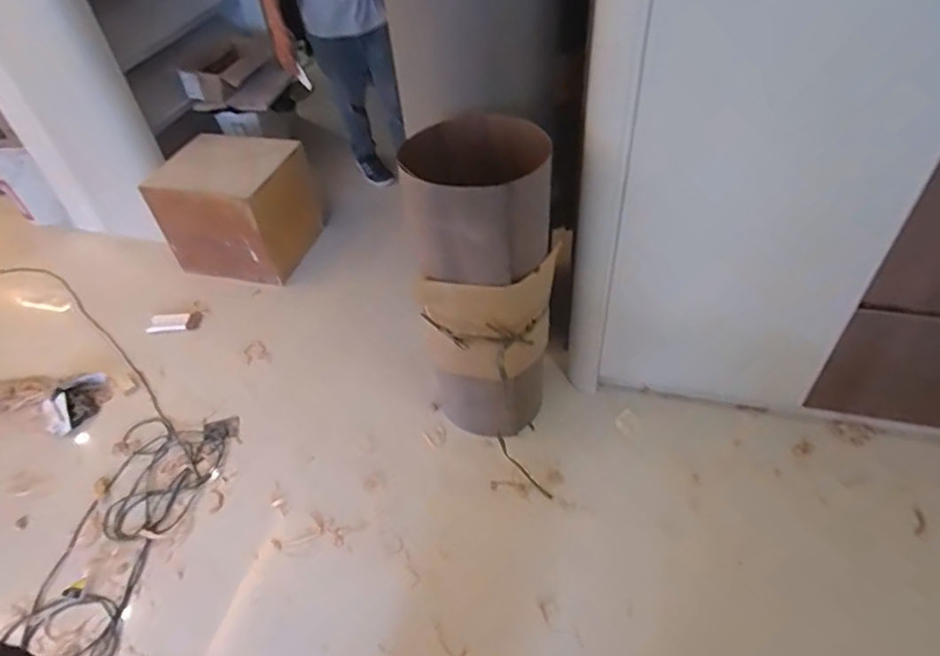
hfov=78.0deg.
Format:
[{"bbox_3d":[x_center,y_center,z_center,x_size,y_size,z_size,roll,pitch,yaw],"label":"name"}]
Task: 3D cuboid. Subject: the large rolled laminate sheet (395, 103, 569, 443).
[{"bbox_3d":[0.036,-0.074,1.424,0.322,0.793,0.334,-5,46,0],"label":"large rolled laminate sheet"}]

